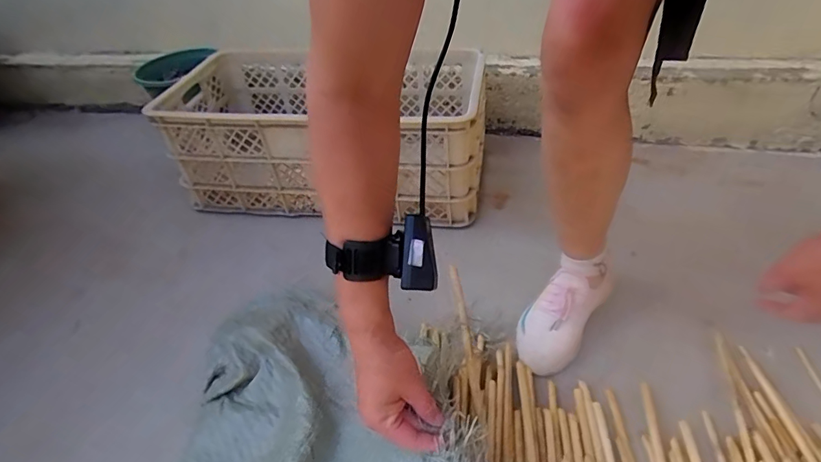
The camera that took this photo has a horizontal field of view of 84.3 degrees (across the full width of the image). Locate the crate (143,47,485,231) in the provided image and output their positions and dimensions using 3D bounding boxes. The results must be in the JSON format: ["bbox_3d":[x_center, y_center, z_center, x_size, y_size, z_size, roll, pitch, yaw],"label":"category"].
[{"bbox_3d":[-0.186,-0.251,1.060,0.668,0.237,0.407,3,41,12],"label":"crate"}]

